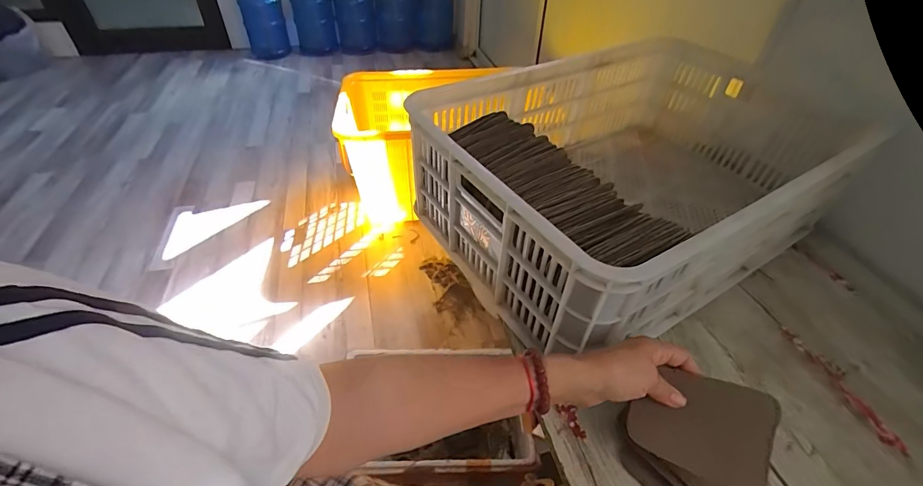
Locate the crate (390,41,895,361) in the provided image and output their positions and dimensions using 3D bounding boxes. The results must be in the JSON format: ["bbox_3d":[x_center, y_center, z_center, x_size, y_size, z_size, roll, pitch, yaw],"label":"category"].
[{"bbox_3d":[0.299,-0.129,0.691,0.678,0.204,0.426,-23,48,-26],"label":"crate"}]

